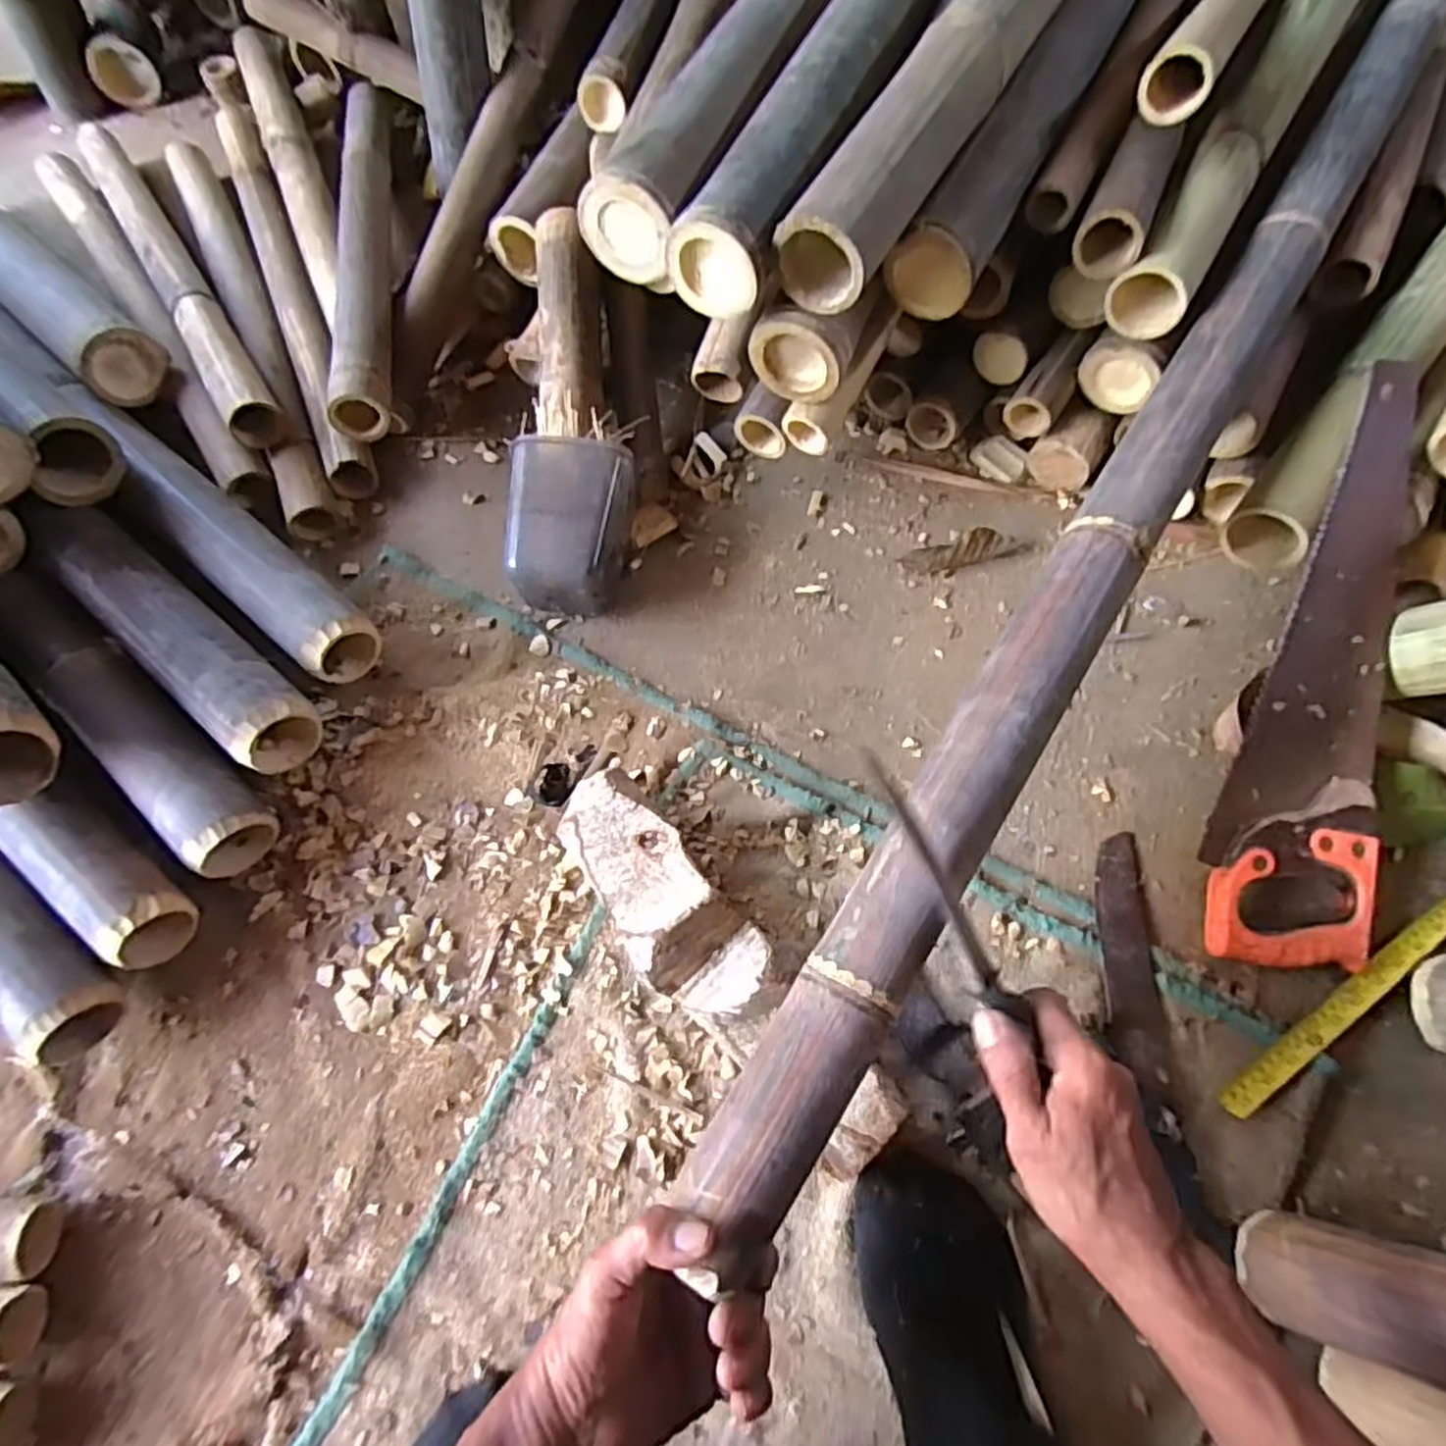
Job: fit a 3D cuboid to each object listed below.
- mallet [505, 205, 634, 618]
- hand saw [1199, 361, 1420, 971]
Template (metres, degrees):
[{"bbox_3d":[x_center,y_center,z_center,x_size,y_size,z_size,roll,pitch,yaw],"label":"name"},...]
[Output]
[{"bbox_3d":[-0.151,-0.295,0.747,0.116,0.128,0.397,-6,67,-2],"label":"mallet"},{"bbox_3d":[0.494,-0.052,0.617,0.118,0.022,0.499,17,83,8],"label":"hand saw"}]

